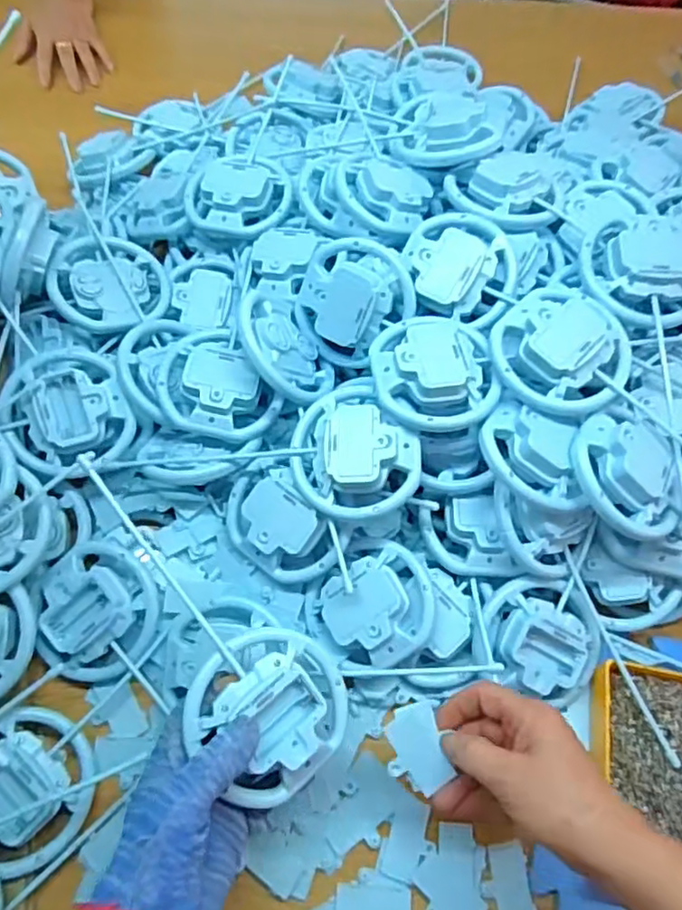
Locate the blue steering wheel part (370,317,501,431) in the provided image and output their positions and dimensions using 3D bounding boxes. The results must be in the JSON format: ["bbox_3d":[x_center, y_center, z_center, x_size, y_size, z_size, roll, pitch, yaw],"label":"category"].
[{"bbox_3d":[0.071,-0.067,0.465,0.089,0.024,0.099,-6,66,-6],"label":"blue steering wheel part"}]

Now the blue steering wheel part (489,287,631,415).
[{"bbox_3d":[0.163,-0.080,0.458,0.099,0.028,0.097,1,65,-3],"label":"blue steering wheel part"}]

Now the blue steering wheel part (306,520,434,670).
[{"bbox_3d":[0.022,0.112,0.469,0.093,0.047,0.096,16,65,4],"label":"blue steering wheel part"}]

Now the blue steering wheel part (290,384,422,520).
[{"bbox_3d":[0.008,0.000,0.466,0.089,0.035,0.103,-43,69,0],"label":"blue steering wheel part"}]

